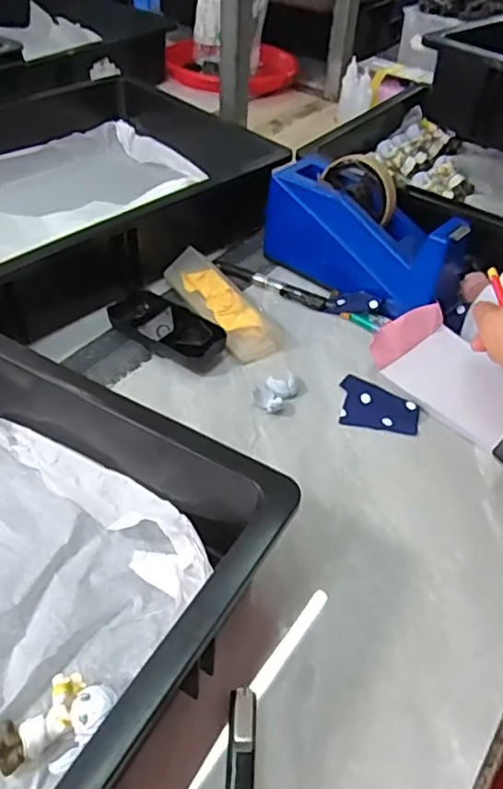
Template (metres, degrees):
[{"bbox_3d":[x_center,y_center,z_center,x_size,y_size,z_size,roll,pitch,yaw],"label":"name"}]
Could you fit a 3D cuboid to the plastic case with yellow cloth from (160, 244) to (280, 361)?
[{"bbox_3d":[-0.032,-0.093,0.582,0.044,0.023,0.151,-24,51,-25],"label":"plastic case with yellow cloth"}]

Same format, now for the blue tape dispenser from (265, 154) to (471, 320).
[{"bbox_3d":[0.108,-0.152,0.594,0.199,0.106,0.065,36,53,27],"label":"blue tape dispenser"}]

